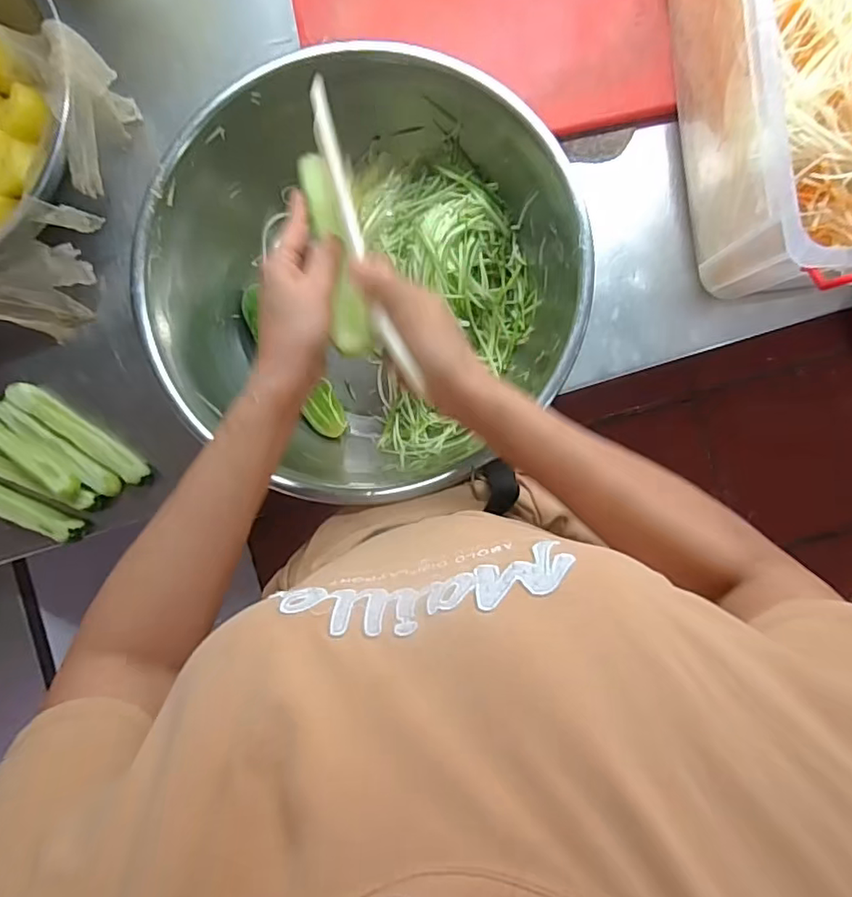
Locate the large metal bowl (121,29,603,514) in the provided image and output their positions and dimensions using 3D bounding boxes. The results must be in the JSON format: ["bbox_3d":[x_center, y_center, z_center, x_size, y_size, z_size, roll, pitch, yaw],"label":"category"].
[{"bbox_3d":[-0.058,-0.157,0.546,0.368,0.152,0.362,0,89,3],"label":"large metal bowl"}]

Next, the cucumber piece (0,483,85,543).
[{"bbox_3d":[-0.464,0.059,0.628,0.169,0.034,0.028,26,90,3],"label":"cucumber piece"}]

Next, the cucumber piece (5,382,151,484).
[{"bbox_3d":[-0.385,-0.017,0.620,0.173,0.022,0.027,35,91,3],"label":"cucumber piece"}]

